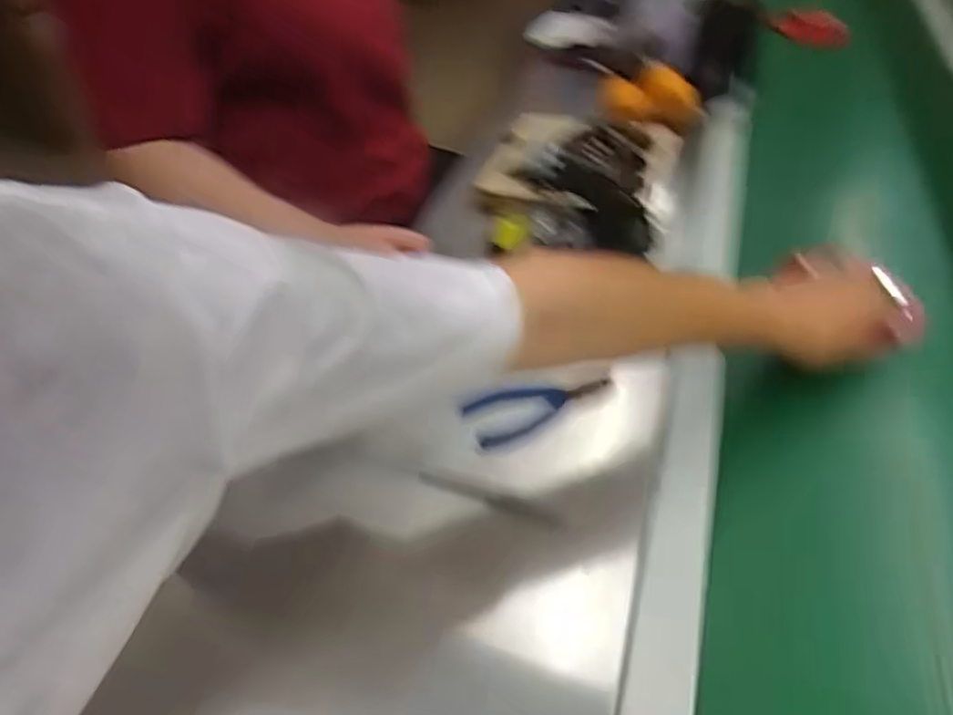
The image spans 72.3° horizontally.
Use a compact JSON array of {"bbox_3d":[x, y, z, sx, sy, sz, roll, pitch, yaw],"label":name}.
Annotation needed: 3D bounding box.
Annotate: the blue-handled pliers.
[{"bbox_3d":[0.052,0.038,0.539,0.122,0.016,0.044,-20,46,-16],"label":"blue-handled pliers"}]

